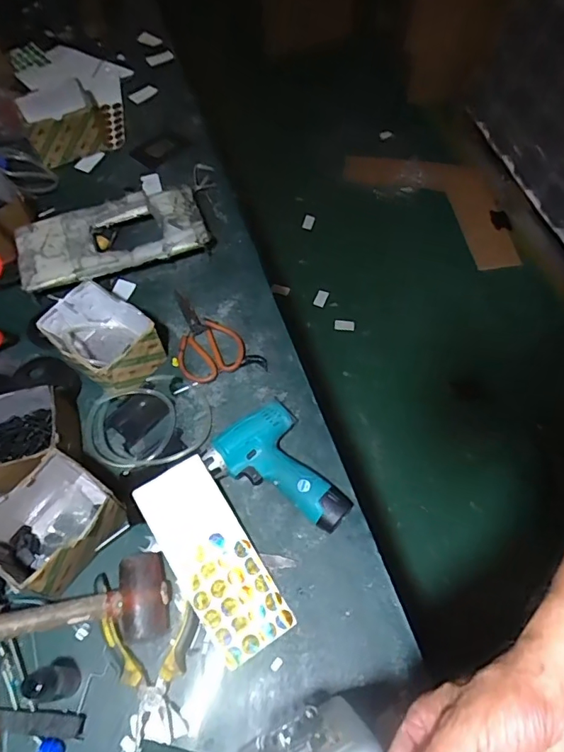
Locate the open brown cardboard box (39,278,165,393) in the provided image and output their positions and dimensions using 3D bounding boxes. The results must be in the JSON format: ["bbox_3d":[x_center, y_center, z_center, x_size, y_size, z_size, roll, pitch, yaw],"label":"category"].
[{"bbox_3d":[-0.268,-0.055,0.746,0.148,0.095,0.114,36,69,19],"label":"open brown cardboard box"}]

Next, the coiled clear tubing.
[{"bbox_3d":[-0.209,0.062,0.721,0.171,0.033,0.147,-6,62,-1],"label":"coiled clear tubing"}]

